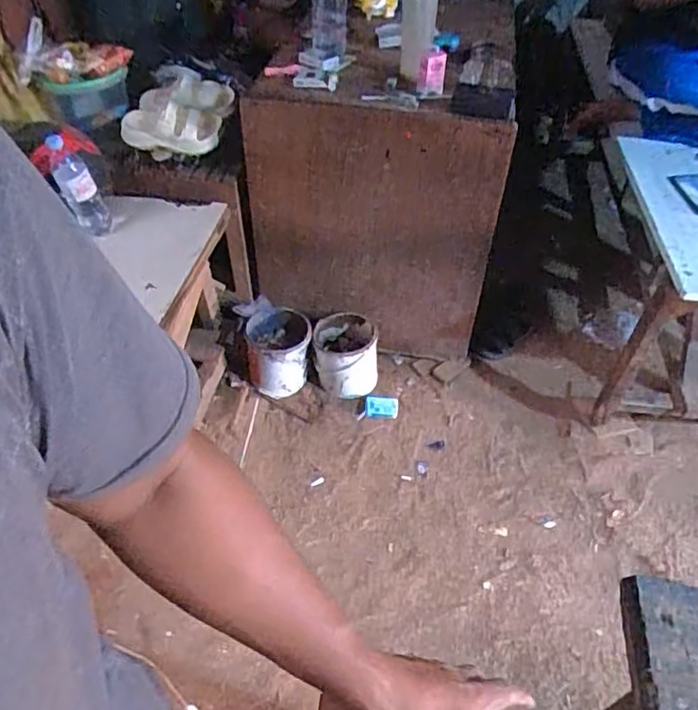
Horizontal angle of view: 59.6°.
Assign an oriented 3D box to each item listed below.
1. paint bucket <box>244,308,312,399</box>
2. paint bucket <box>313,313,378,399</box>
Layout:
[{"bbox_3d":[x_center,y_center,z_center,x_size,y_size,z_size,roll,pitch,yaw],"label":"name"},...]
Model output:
[{"bbox_3d":[-0.203,-0.005,1.809,0.184,0.178,0.198,1,47,-1],"label":"paint bucket"},{"bbox_3d":[-0.008,0.000,1.830,0.181,0.195,0.189,1,47,-1],"label":"paint bucket"}]

